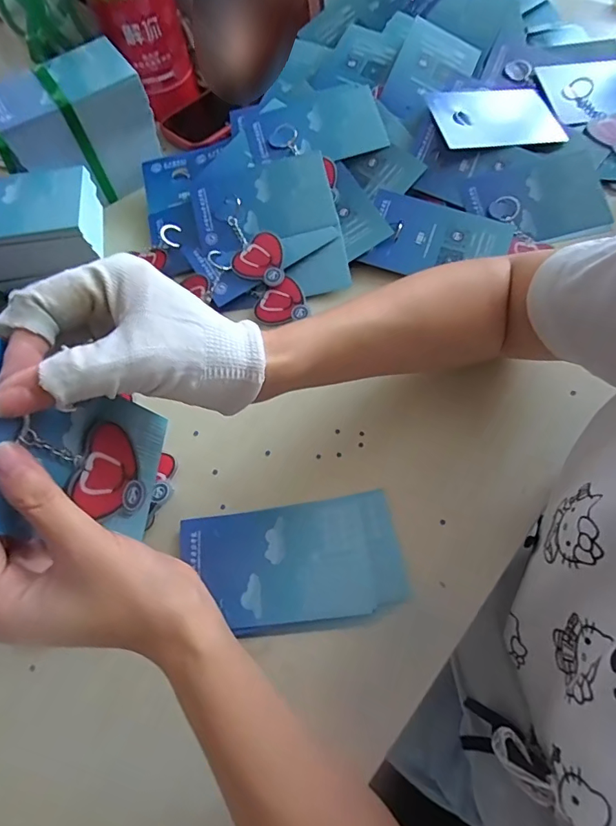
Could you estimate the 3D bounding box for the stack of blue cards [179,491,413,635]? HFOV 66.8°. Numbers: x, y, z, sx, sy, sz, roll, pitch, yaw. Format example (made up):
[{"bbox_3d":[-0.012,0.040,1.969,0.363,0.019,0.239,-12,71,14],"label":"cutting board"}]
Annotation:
[{"bbox_3d":[-0.011,0.108,0.337,0.153,0.011,0.085,-9,65,0],"label":"stack of blue cards"}]

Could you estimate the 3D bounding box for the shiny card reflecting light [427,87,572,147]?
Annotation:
[{"bbox_3d":[0.194,-0.306,0.480,0.139,0.007,0.090,-10,67,-13],"label":"shiny card reflecting light"}]

